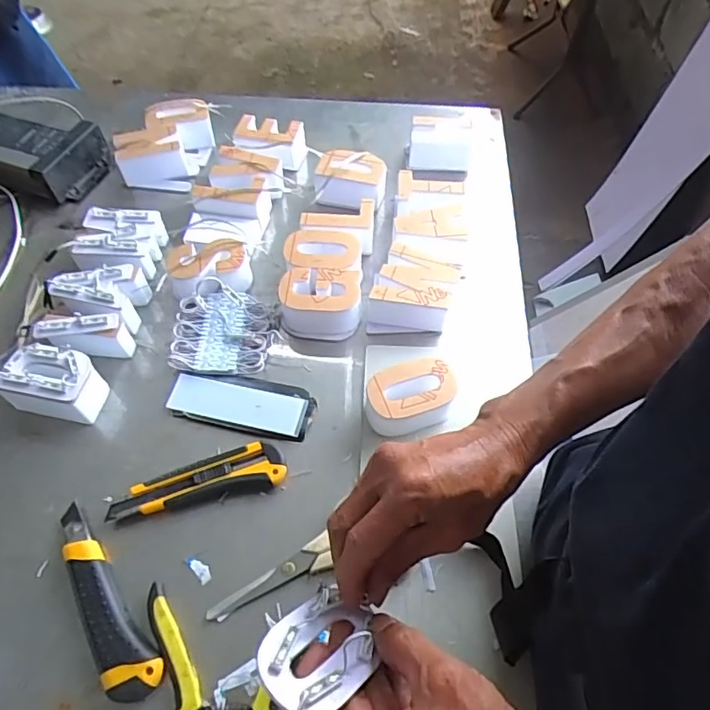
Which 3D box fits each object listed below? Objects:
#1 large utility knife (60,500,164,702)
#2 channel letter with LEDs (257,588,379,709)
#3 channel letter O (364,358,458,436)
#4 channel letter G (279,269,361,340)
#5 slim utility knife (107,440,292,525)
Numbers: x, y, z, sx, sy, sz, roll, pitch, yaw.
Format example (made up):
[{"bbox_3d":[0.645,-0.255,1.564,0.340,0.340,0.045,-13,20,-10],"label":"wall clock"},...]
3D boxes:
[{"bbox_3d":[-0.209,0.198,0.439,0.039,0.017,0.167,-35,64,-19],"label":"large utility knife"},{"bbox_3d":[-0.018,0.161,0.298,0.052,0.011,0.078,39,25,25],"label":"channel letter with LEDs"},{"bbox_3d":[0.053,0.042,0.520,0.084,0.049,0.052,-14,59,-8],"label":"channel letter O"},{"bbox_3d":[-0.037,-0.054,0.582,0.083,0.046,0.060,-1,58,0],"label":"channel letter G"},{"bbox_3d":[-0.141,0.114,0.492,0.152,0.020,0.039,-11,58,-6],"label":"slim utility knife"}]

